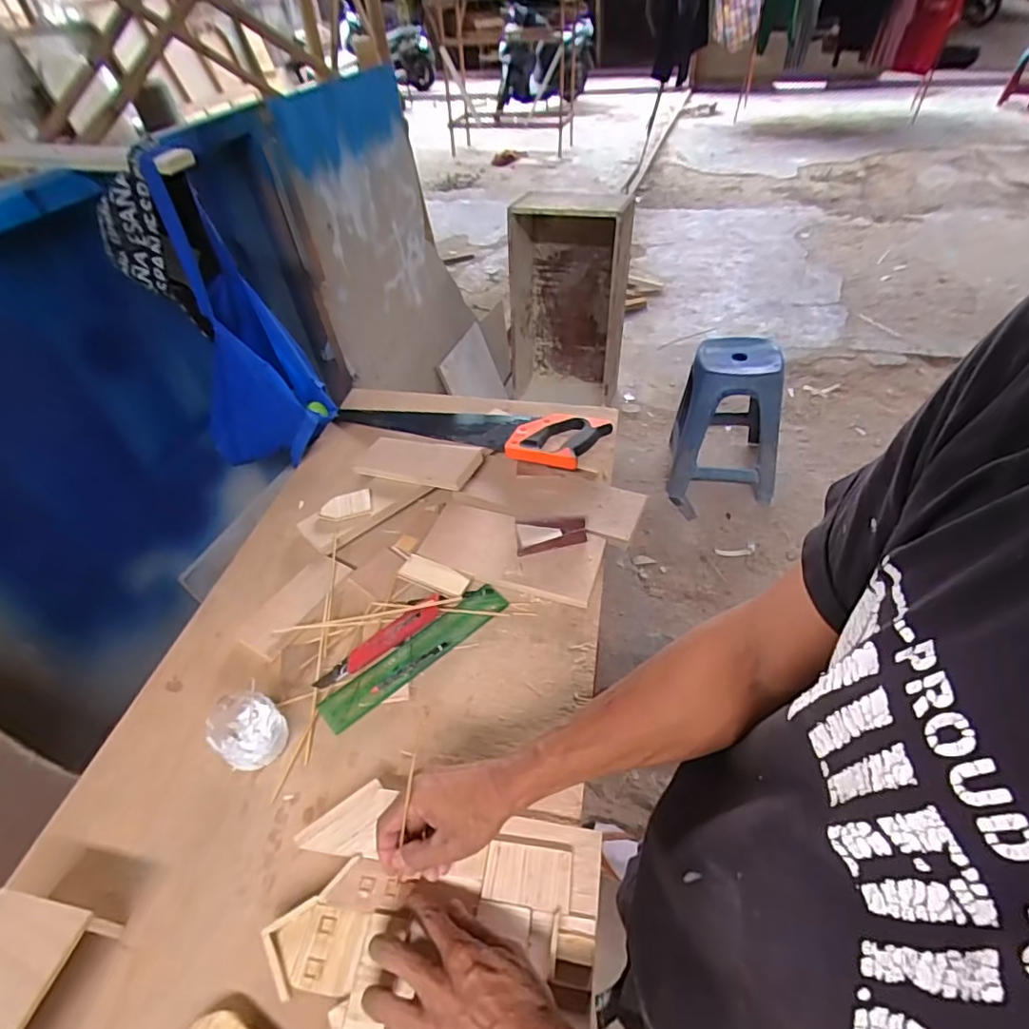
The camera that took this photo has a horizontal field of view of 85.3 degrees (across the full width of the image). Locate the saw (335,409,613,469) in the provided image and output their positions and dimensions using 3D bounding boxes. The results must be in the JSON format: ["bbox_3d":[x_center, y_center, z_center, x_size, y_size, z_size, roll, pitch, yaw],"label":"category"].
[{"bbox_3d":[-0.093,-0.157,0.974,0.500,0.038,0.119,12,47,17],"label":"saw"}]

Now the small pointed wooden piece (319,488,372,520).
[{"bbox_3d":[-0.253,-0.012,0.838,0.076,0.006,0.062,-17,43,-3],"label":"small pointed wooden piece"}]

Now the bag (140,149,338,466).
[{"bbox_3d":[-0.446,-0.286,0.893,0.199,0.409,0.153,-27,48,-21],"label":"bag"}]

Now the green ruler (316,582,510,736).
[{"bbox_3d":[-0.116,0.167,0.686,0.254,0.011,0.046,-35,52,-27],"label":"green ruler"}]

